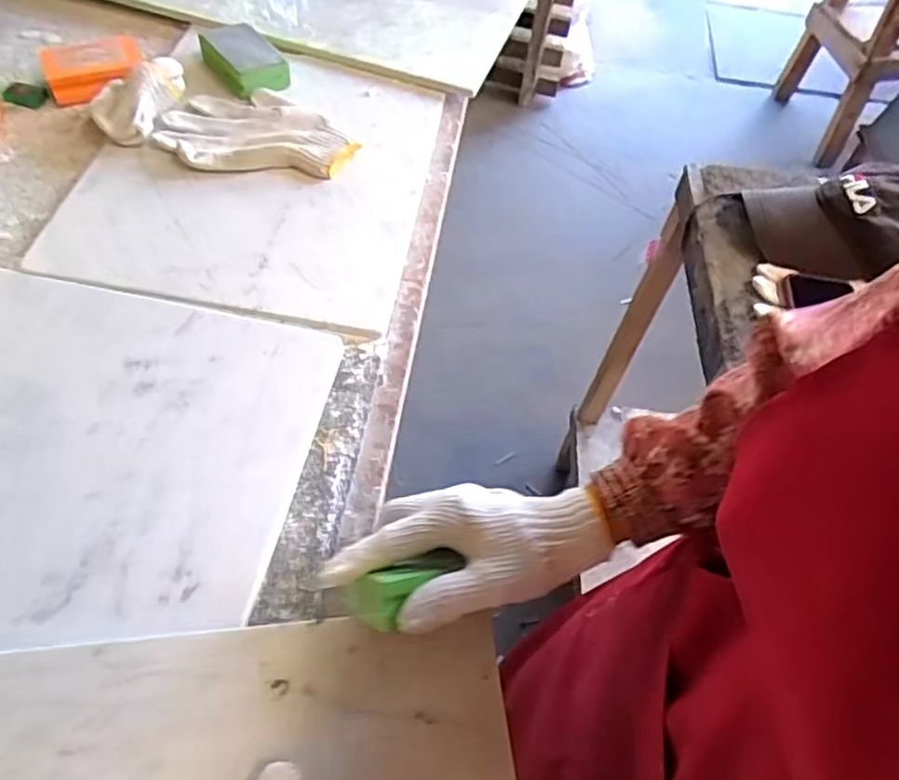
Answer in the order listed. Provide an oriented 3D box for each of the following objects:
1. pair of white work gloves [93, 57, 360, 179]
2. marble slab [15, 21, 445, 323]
[{"bbox_3d":[-0.220,-0.266,0.672,0.251,0.044,0.127,4,53,-2],"label":"pair of white work gloves"},{"bbox_3d":[-0.178,-0.219,0.662,0.301,0.019,0.358,10,53,2],"label":"marble slab"}]

